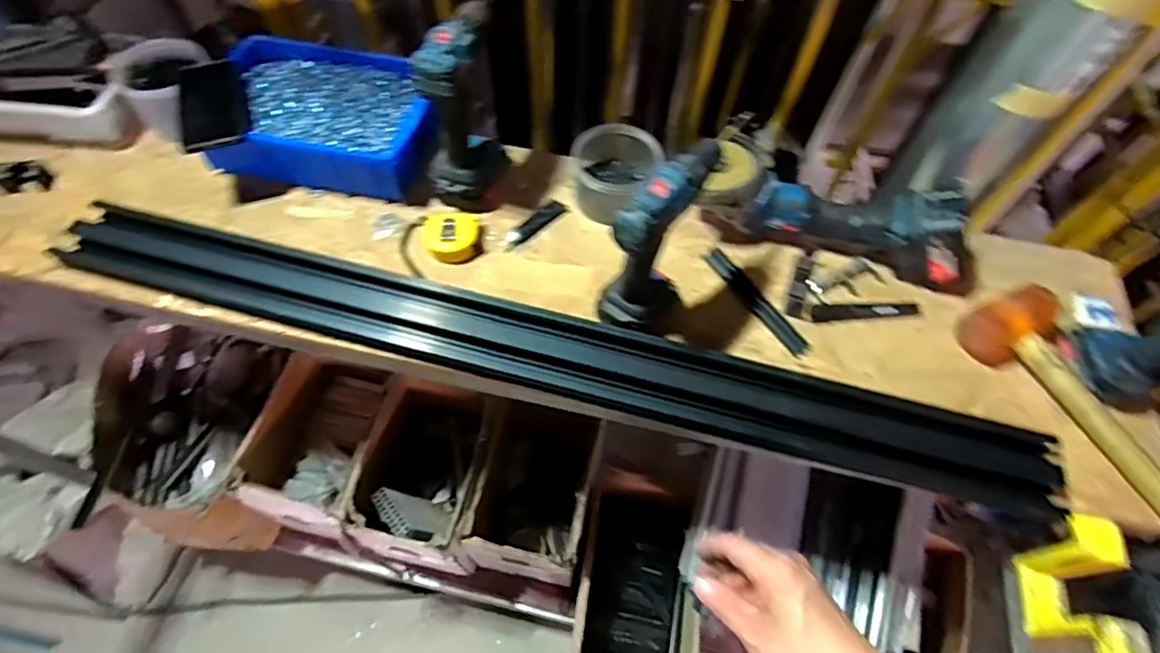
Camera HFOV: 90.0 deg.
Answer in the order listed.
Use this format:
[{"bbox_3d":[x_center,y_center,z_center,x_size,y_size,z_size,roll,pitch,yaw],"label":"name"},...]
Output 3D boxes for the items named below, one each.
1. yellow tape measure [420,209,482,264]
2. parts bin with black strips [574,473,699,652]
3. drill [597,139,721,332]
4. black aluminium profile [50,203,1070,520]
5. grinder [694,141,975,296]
[{"bbox_3d":[-0.166,-0.118,0.752,0.076,0.027,0.070,2,60,-3],"label":"yellow tape measure"},{"bbox_3d":[0.106,0.497,1.124,0.218,0.196,0.362,6,60,0],"label":"parts bin with black strips"},{"bbox_3d":[0.087,-0.092,0.641,0.088,0.214,0.145,21,61,8],"label":"drill"},{"bbox_3d":[-0.059,0.018,0.679,1.160,0.052,0.105,15,61,4],"label":"black aluminium profile"},{"bbox_3d":[0.329,-0.148,0.738,0.381,0.112,0.103,15,61,4],"label":"grinder"}]

